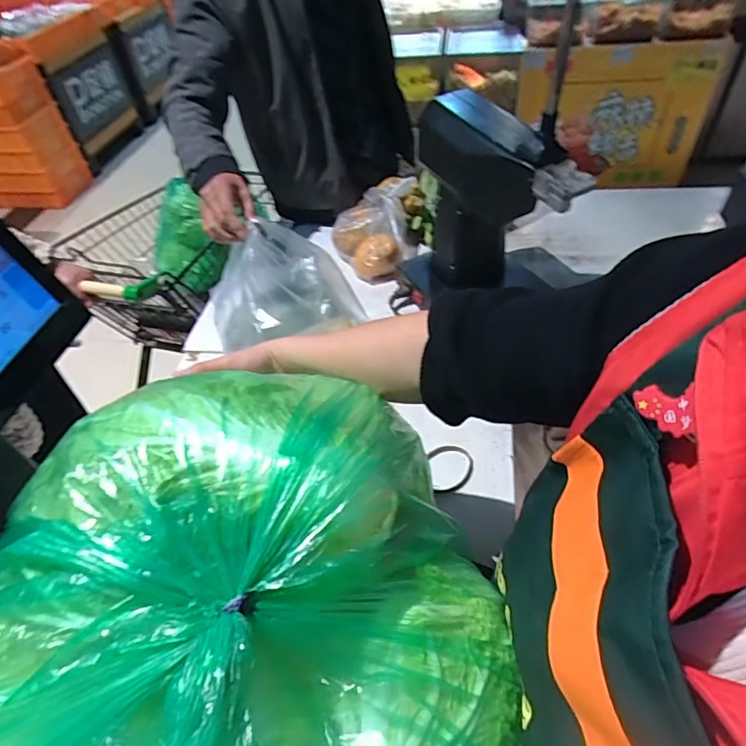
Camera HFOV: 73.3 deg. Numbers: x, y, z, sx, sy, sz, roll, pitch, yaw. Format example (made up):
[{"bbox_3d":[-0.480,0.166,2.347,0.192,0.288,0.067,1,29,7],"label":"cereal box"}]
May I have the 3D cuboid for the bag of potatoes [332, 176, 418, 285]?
[{"bbox_3d":[0.003,-0.331,1.135,0.188,0.135,0.263,0,48,6],"label":"bag of potatoes"}]

